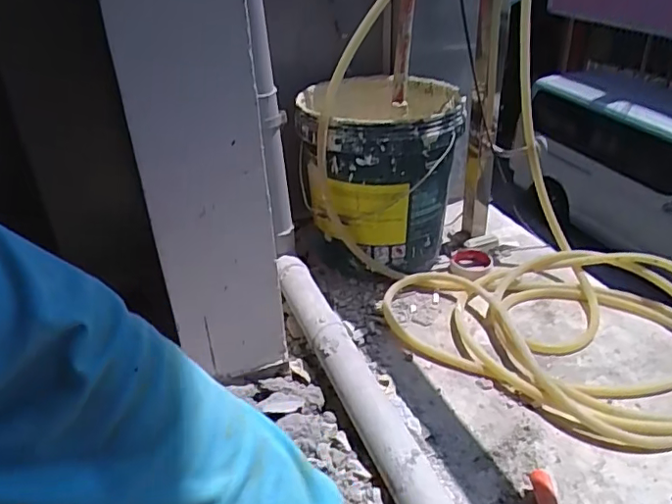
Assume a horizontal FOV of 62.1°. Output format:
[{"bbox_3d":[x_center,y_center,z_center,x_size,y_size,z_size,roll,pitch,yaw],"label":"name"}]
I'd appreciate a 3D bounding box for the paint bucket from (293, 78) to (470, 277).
[{"bbox_3d":[0.080,-0.154,1.111,0.278,0.315,0.294,-2,32,1],"label":"paint bucket"}]

